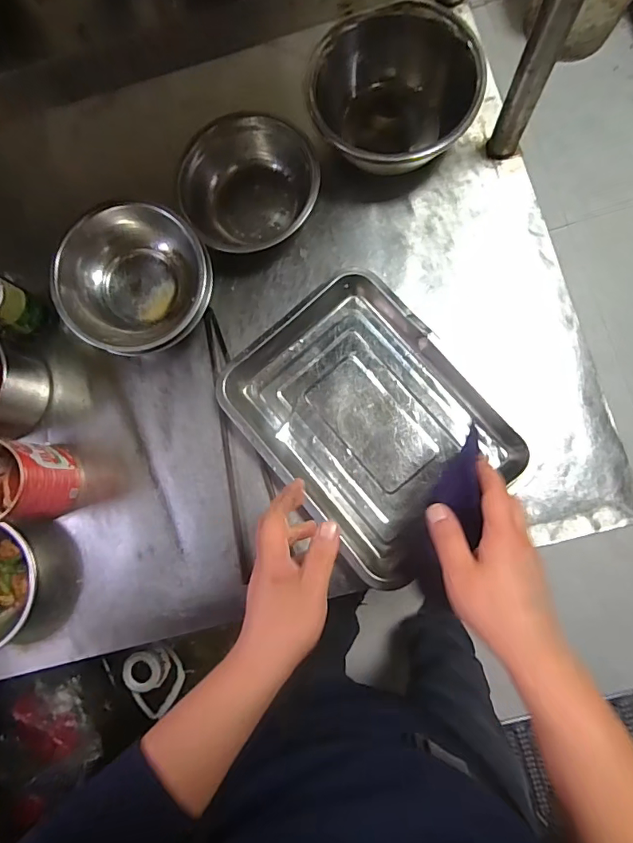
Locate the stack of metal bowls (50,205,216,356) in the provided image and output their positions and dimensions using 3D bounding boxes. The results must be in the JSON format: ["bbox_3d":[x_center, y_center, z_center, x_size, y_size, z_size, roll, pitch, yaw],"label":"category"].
[{"bbox_3d":[-0.226,-0.170,0.606,0.182,0.105,0.166,4,83,5],"label":"stack of metal bowls"}]

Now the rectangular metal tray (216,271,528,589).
[{"bbox_3d":[0.063,-0.005,0.590,0.253,0.049,0.326,-41,81,-1],"label":"rectangular metal tray"}]

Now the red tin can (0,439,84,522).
[{"bbox_3d":[-0.375,0.076,0.592,0.104,0.123,0.096,-1,83,5],"label":"red tin can"}]

